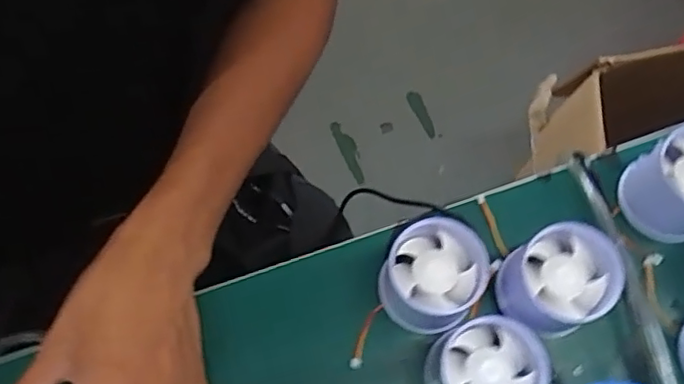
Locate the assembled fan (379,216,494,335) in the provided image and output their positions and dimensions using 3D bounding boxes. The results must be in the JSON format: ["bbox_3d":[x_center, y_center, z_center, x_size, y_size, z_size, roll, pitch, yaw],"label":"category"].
[{"bbox_3d":[0.050,0.049,0.345,0.054,0.055,0.052,0,69,1],"label":"assembled fan"}]

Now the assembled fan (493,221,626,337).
[{"bbox_3d":[0.119,0.051,0.342,0.053,0.055,0.052,0,69,1],"label":"assembled fan"}]

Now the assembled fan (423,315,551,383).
[{"bbox_3d":[0.075,0.097,0.325,0.054,0.056,0.051,0,69,1],"label":"assembled fan"}]

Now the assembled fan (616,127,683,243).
[{"bbox_3d":[0.203,-0.004,0.364,0.058,0.053,0.054,0,69,1],"label":"assembled fan"}]

